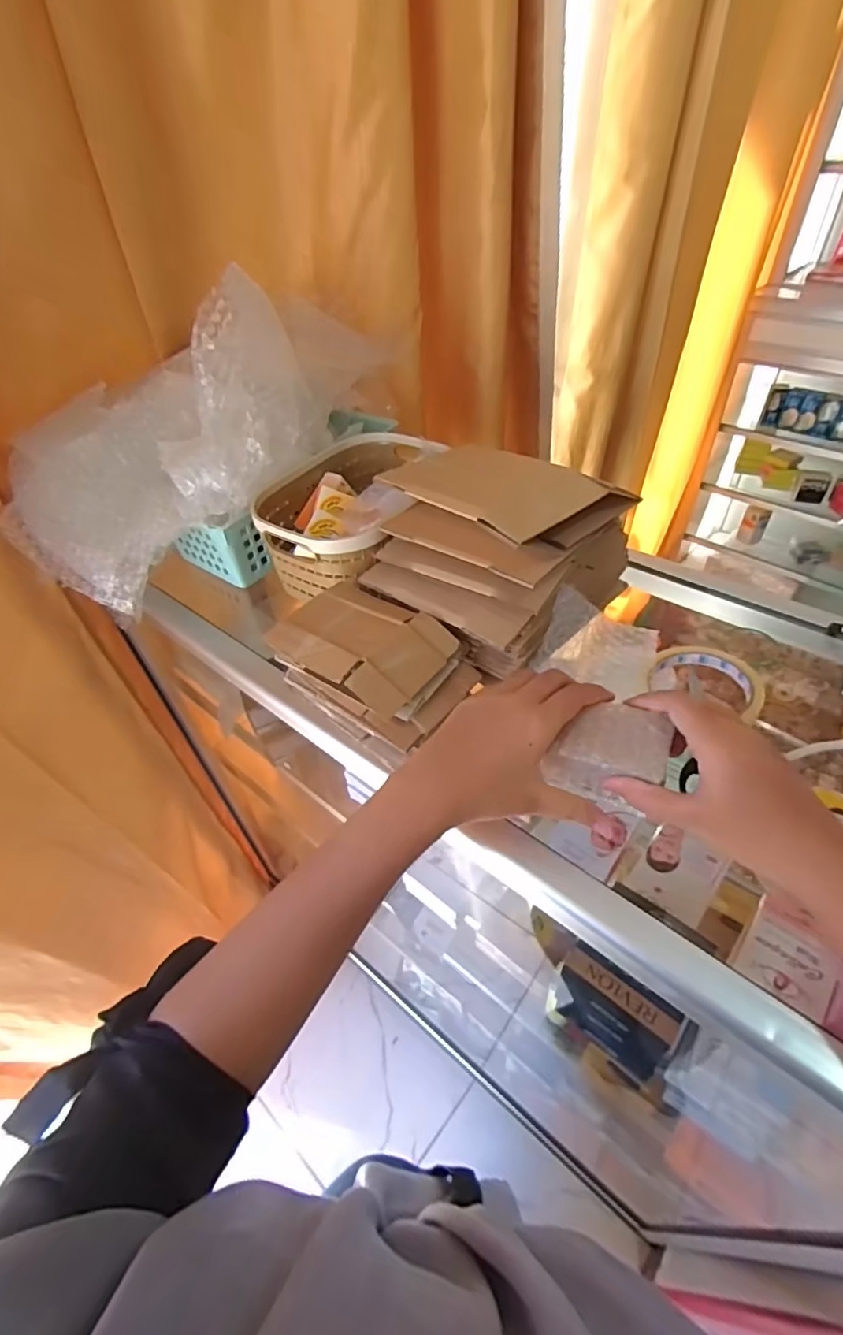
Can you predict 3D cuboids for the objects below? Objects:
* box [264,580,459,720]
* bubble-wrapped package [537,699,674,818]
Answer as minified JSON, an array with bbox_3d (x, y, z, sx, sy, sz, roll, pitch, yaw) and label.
[{"bbox_3d":[-0.046,-0.025,0.471,0.129,0.026,0.107,26,52,27],"label":"box"},{"bbox_3d":[0.133,0.062,0.399,0.073,0.049,0.053,12,47,16],"label":"bubble-wrapped package"}]

